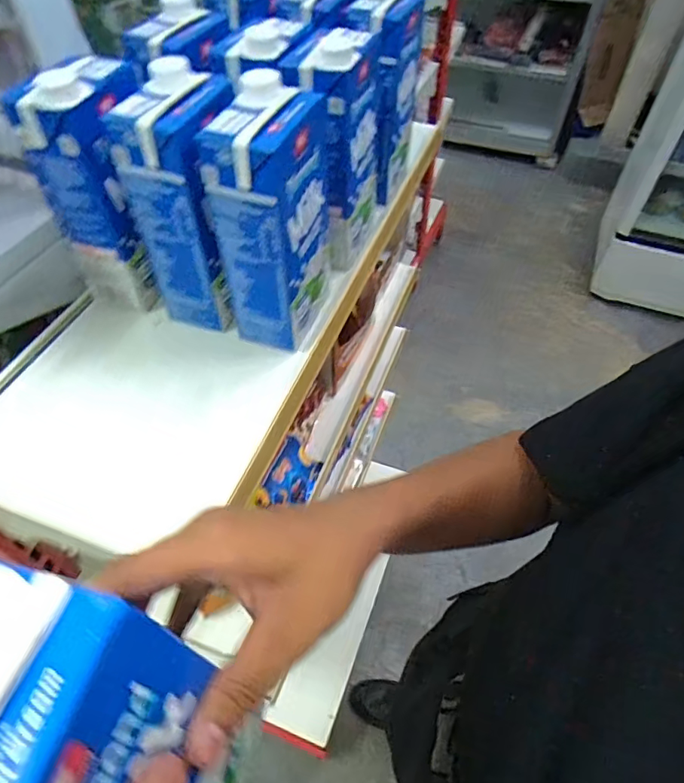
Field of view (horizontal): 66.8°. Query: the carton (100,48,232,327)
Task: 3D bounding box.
[{"bbox_3d":[-0.120,-0.153,0.441,0.068,0.189,0.095,17,55,11],"label":"carton"}]

